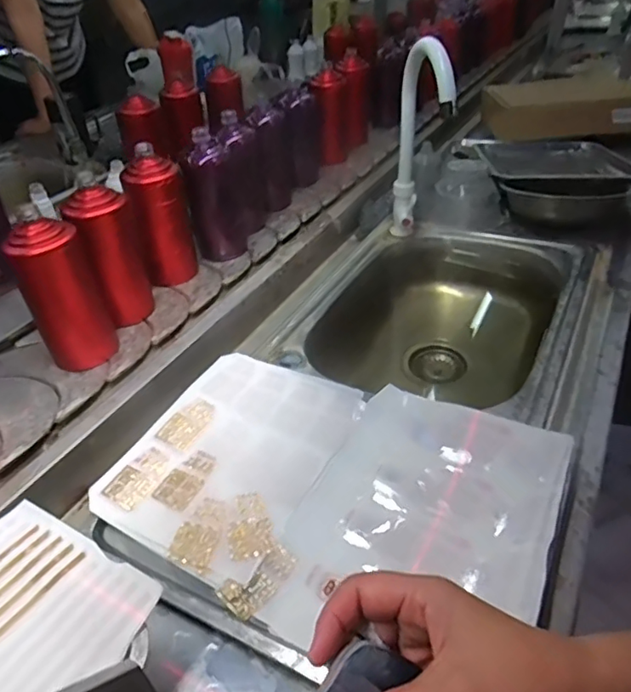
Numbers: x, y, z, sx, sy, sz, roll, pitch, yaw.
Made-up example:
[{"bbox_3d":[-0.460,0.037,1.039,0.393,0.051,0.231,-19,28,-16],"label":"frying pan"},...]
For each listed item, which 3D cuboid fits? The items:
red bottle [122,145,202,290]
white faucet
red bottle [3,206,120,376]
[{"bbox_3d":[-0.213,-0.179,0.782,0.078,0.170,0.062,-15,43,-10],"label":"red bottle"},{"bbox_3d":[0.151,-0.277,0.821,0.040,0.309,0.182,-9,43,-4],"label":"white faucet"},{"bbox_3d":[-0.290,-0.061,0.641,0.079,0.172,0.062,-22,45,-17],"label":"red bottle"}]

